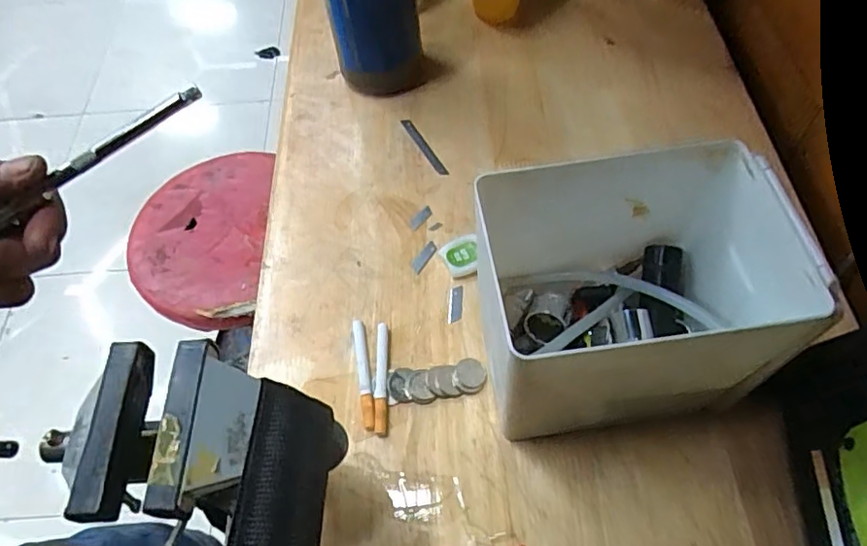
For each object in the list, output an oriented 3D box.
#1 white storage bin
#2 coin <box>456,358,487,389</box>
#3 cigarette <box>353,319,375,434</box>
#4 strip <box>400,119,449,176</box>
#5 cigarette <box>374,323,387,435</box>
[{"bbox_3d":[0.114,0.023,0.350,0.147,0.157,0.109,-9,58,-2],"label":"white storage bin"},{"bbox_3d":[0.027,0.072,0.412,0.021,0.004,0.021,-1,73,3],"label":"coin"},{"bbox_3d":[-0.051,0.072,0.417,0.009,0.008,0.085,-11,58,-3],"label":"cigarette"},{"bbox_3d":[-0.008,-0.119,0.535,0.008,0.006,0.082,-27,60,-12],"label":"strip"},{"bbox_3d":[-0.039,0.075,0.415,0.008,0.009,0.082,-4,58,1],"label":"cigarette"}]

